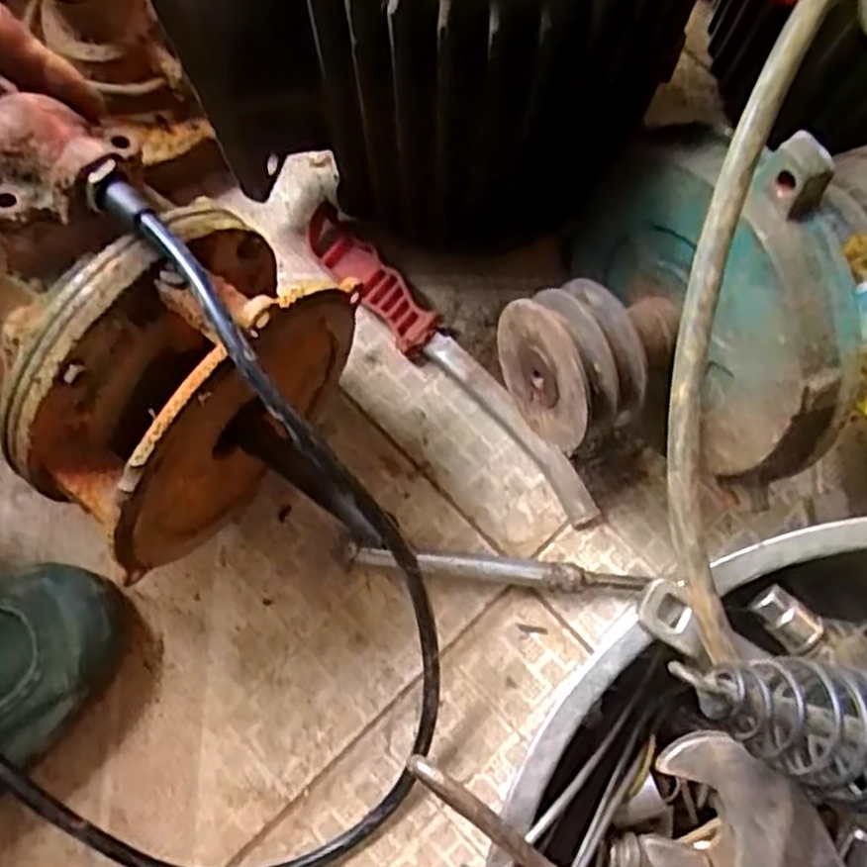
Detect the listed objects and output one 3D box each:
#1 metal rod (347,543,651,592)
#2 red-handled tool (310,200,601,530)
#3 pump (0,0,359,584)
[{"bbox_3d":[0.037,0.071,0.403,0.160,0.013,0.012,6,80,0],"label":"metal rod"},{"bbox_3d":[0.008,-0.039,0.429,0.025,0.016,0.228,-42,83,-8],"label":"red-handled tool"},{"bbox_3d":[-0.160,-0.084,0.350,0.208,0.142,0.249,-44,84,-8],"label":"pump"}]

